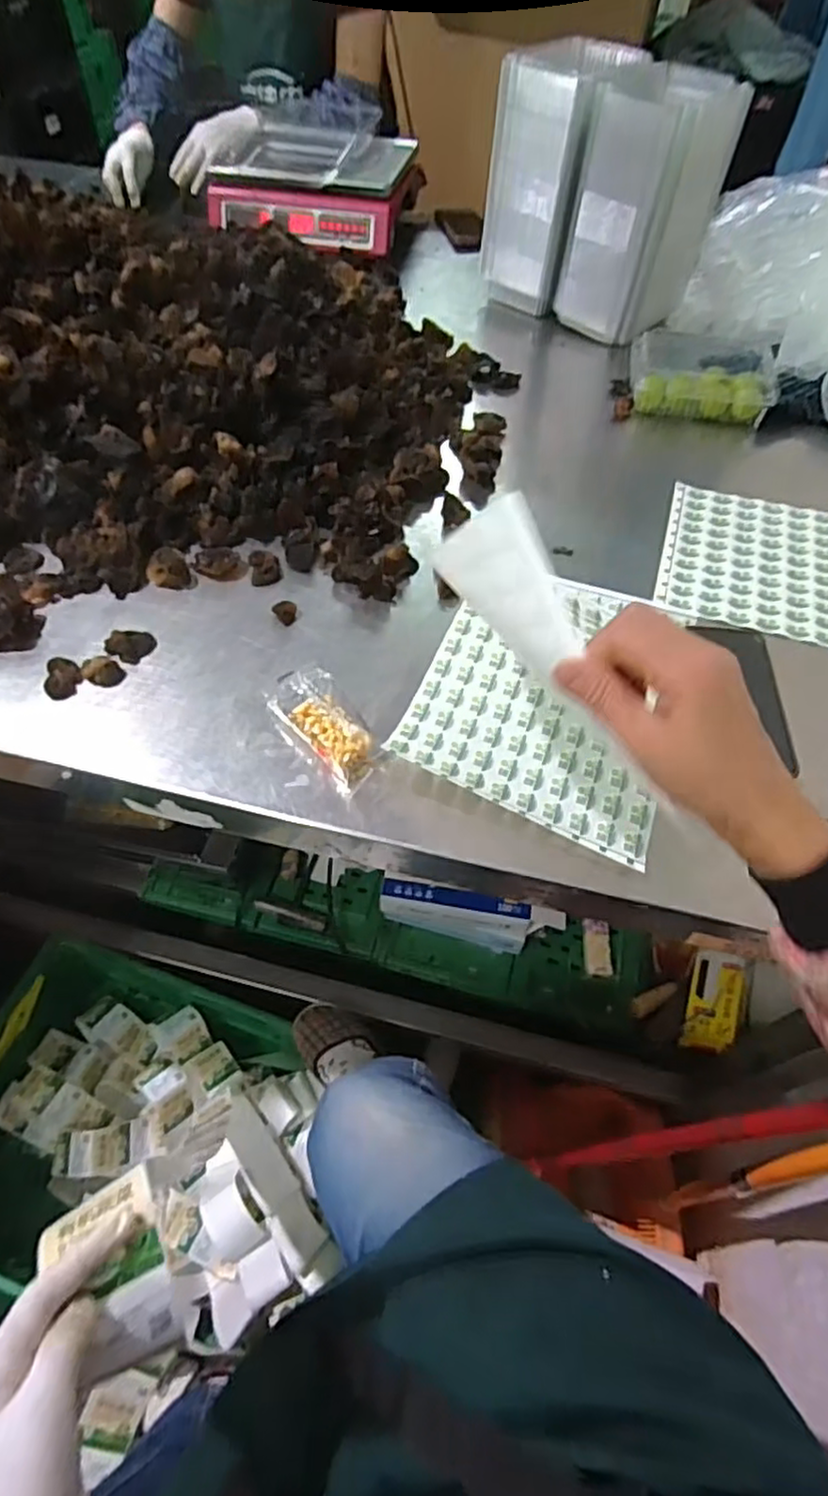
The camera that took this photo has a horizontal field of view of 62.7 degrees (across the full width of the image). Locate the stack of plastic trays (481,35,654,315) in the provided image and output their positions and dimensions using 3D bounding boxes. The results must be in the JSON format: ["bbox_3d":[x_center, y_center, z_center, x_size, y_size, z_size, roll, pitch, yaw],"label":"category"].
[{"bbox_3d":[0.195,-0.787,0.944,0.126,0.257,0.163,30,60,17],"label":"stack of plastic trays"}]

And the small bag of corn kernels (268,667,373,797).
[{"bbox_3d":[-0.070,-0.017,0.543,0.054,0.031,0.117,-29,62,-20],"label":"small bag of corn kernels"}]

